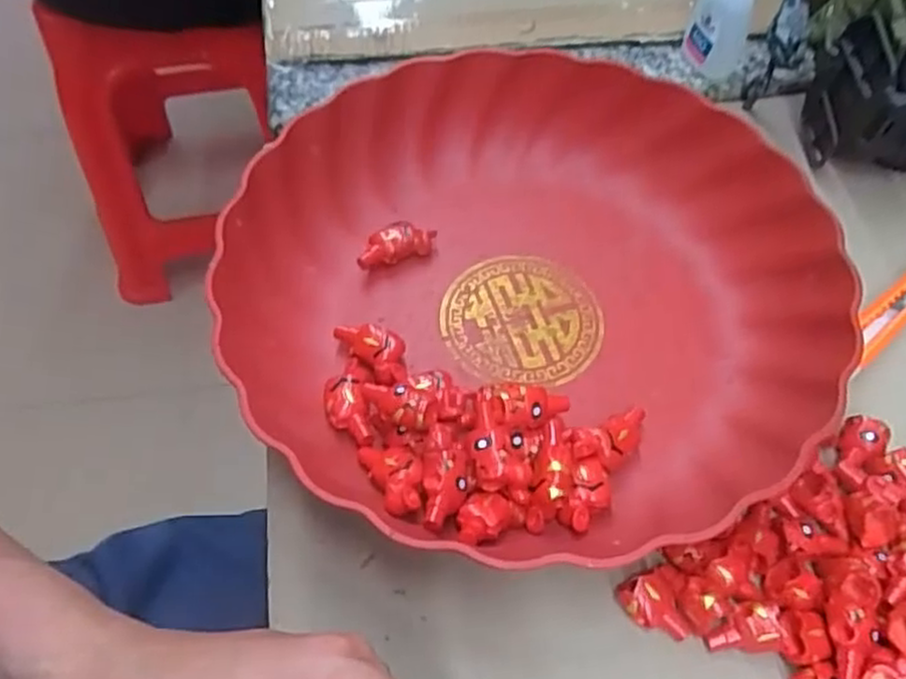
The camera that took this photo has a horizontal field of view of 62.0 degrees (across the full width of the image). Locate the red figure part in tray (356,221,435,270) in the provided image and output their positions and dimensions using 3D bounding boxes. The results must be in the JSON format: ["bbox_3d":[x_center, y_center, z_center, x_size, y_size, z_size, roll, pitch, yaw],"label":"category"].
[{"bbox_3d":[-0.027,-0.044,0.349,0.038,0.017,0.014,-20,59,-12],"label":"red figure part in tray"}]

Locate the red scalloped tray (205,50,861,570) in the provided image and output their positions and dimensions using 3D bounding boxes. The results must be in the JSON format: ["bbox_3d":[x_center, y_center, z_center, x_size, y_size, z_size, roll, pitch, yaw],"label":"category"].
[{"bbox_3d":[0.033,-0.025,0.314,0.243,0.047,0.234,-28,61,-17],"label":"red scalloped tray"}]

